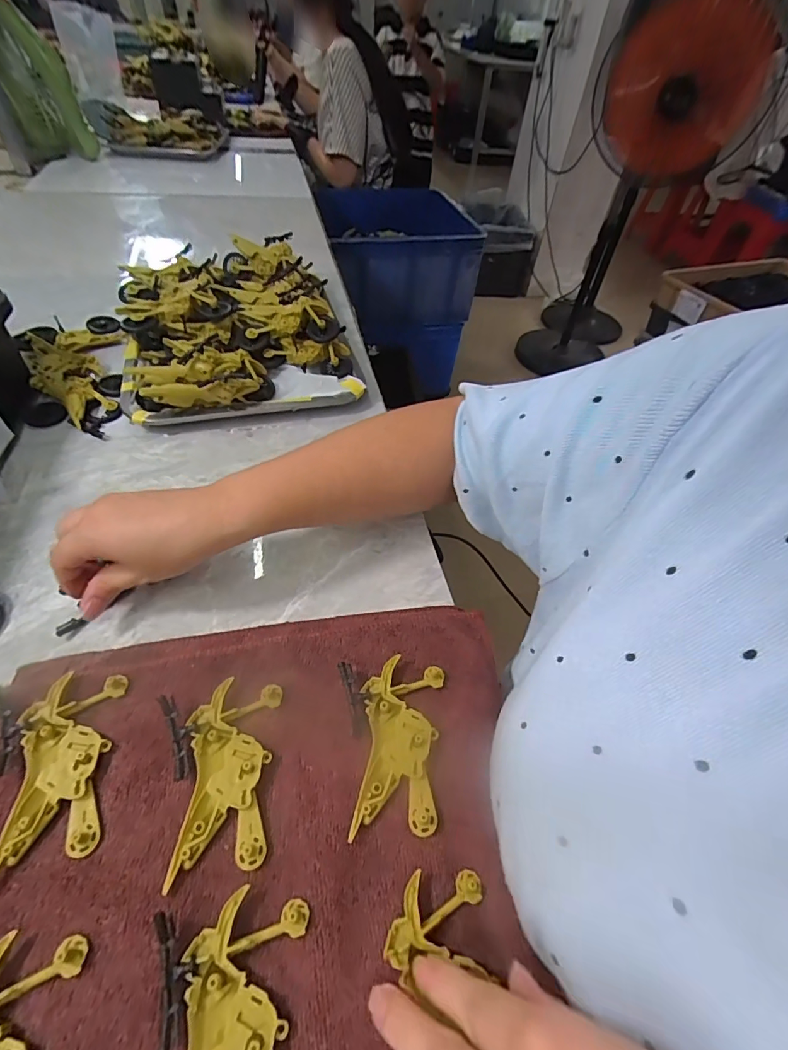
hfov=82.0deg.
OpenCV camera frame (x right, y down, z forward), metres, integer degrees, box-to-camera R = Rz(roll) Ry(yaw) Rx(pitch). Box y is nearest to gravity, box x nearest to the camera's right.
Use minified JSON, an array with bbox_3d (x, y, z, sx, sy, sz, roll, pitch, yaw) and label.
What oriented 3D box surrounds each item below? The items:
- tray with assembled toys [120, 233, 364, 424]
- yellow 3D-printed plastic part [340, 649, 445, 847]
[{"bbox_3d":[-0.199,-0.251,0.572,0.261,0.074,0.333,-10,50,-14],"label":"tray with assembled toys"},{"bbox_3d":[-0.003,0.135,0.287,0.065,0.014,0.098,4,48,-1],"label":"yellow 3D-printed plastic part"}]

